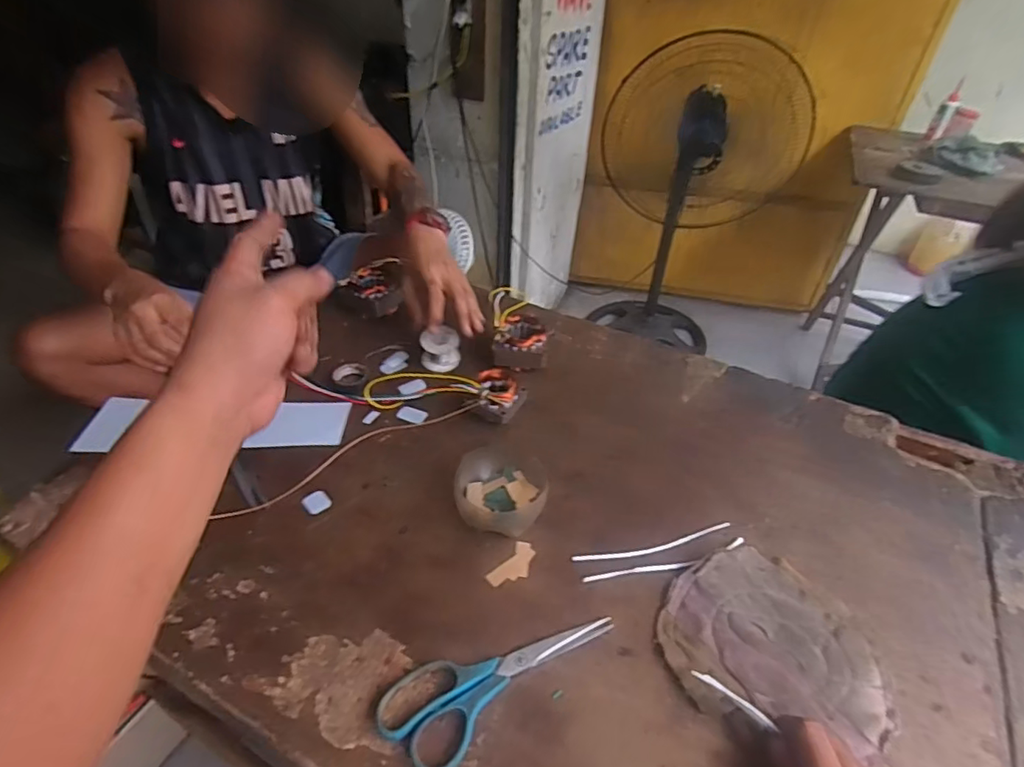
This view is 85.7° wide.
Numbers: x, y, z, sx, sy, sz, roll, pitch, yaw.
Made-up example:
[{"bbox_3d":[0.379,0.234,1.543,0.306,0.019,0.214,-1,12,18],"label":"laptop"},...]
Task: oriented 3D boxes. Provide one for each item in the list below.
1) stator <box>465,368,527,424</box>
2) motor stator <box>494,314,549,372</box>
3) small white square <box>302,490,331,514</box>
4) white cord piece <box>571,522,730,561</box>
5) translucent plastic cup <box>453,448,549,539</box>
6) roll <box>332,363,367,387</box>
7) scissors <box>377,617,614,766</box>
[{"bbox_3d":[-0.018,0.015,0.675,0.053,0.039,0.060,20,45,19],"label":"stator"},{"bbox_3d":[0.016,-0.057,0.764,0.074,0.051,0.085,5,42,4],"label":"motor stator"},{"bbox_3d":[-0.204,0.124,0.580,0.027,0.005,0.026,32,50,29],"label":"small white square"},{"bbox_3d":[0.144,0.161,0.551,0.171,0.004,0.016,-9,43,-12],"label":"white cord piece"},{"bbox_3d":[-0.011,0.110,0.570,0.093,0.046,0.091,5,42,3],"label":"translucent plastic cup"},{"bbox_3d":[-0.214,-0.012,0.730,0.039,0.010,0.039,1,42,-1],"label":"roll"},{"bbox_3d":[-0.012,0.230,0.457,0.195,0.014,0.077,-28,50,-29],"label":"scissors"}]

